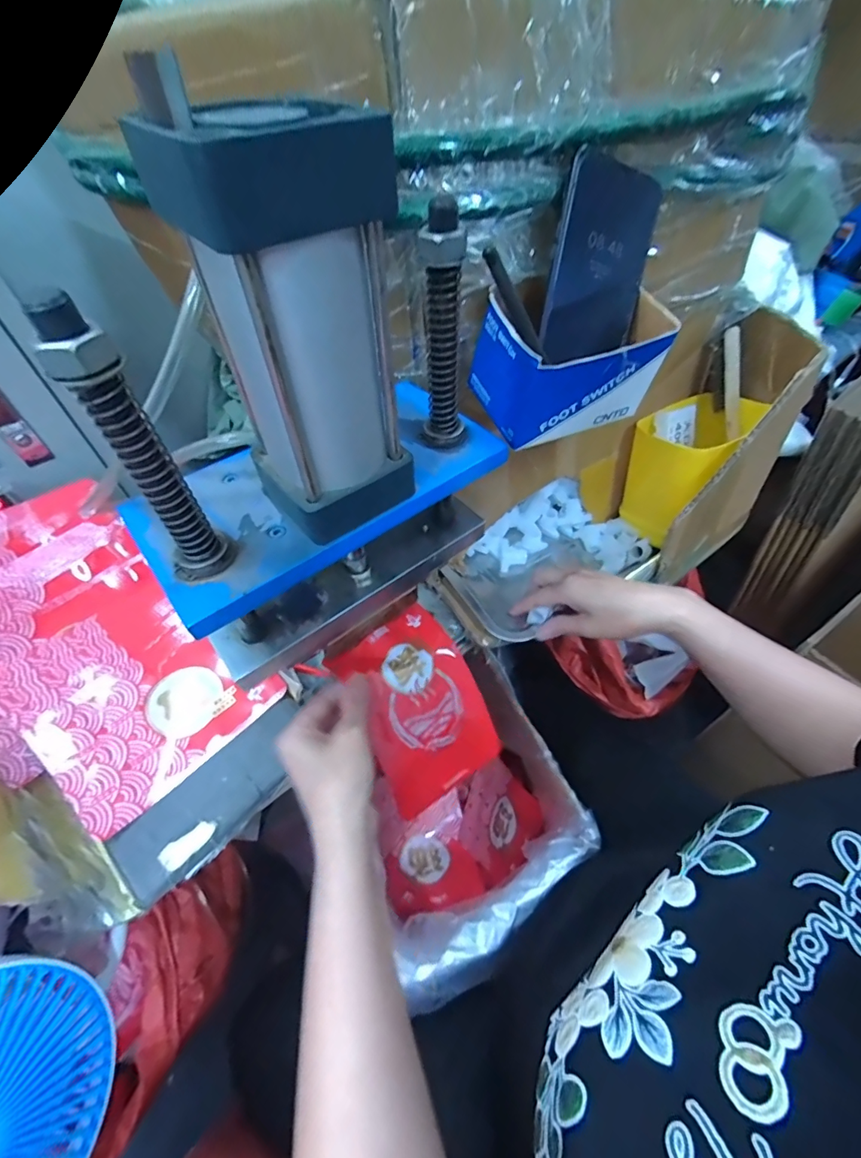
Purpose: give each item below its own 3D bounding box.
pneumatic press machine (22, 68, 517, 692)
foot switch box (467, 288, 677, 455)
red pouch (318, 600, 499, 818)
[{"bbox_3d":[-0.070,-0.089,0.271,0.230,0.274,0.112,-33,59,-22],"label":"pneumatic press machine"},{"bbox_3d":[0.106,-0.161,0.341,0.128,0.075,0.086,-19,55,-13],"label":"foot switch box"},{"bbox_3d":[-0.009,0.110,0.401,0.116,0.023,0.152,-25,80,-37],"label":"red pouch"}]

